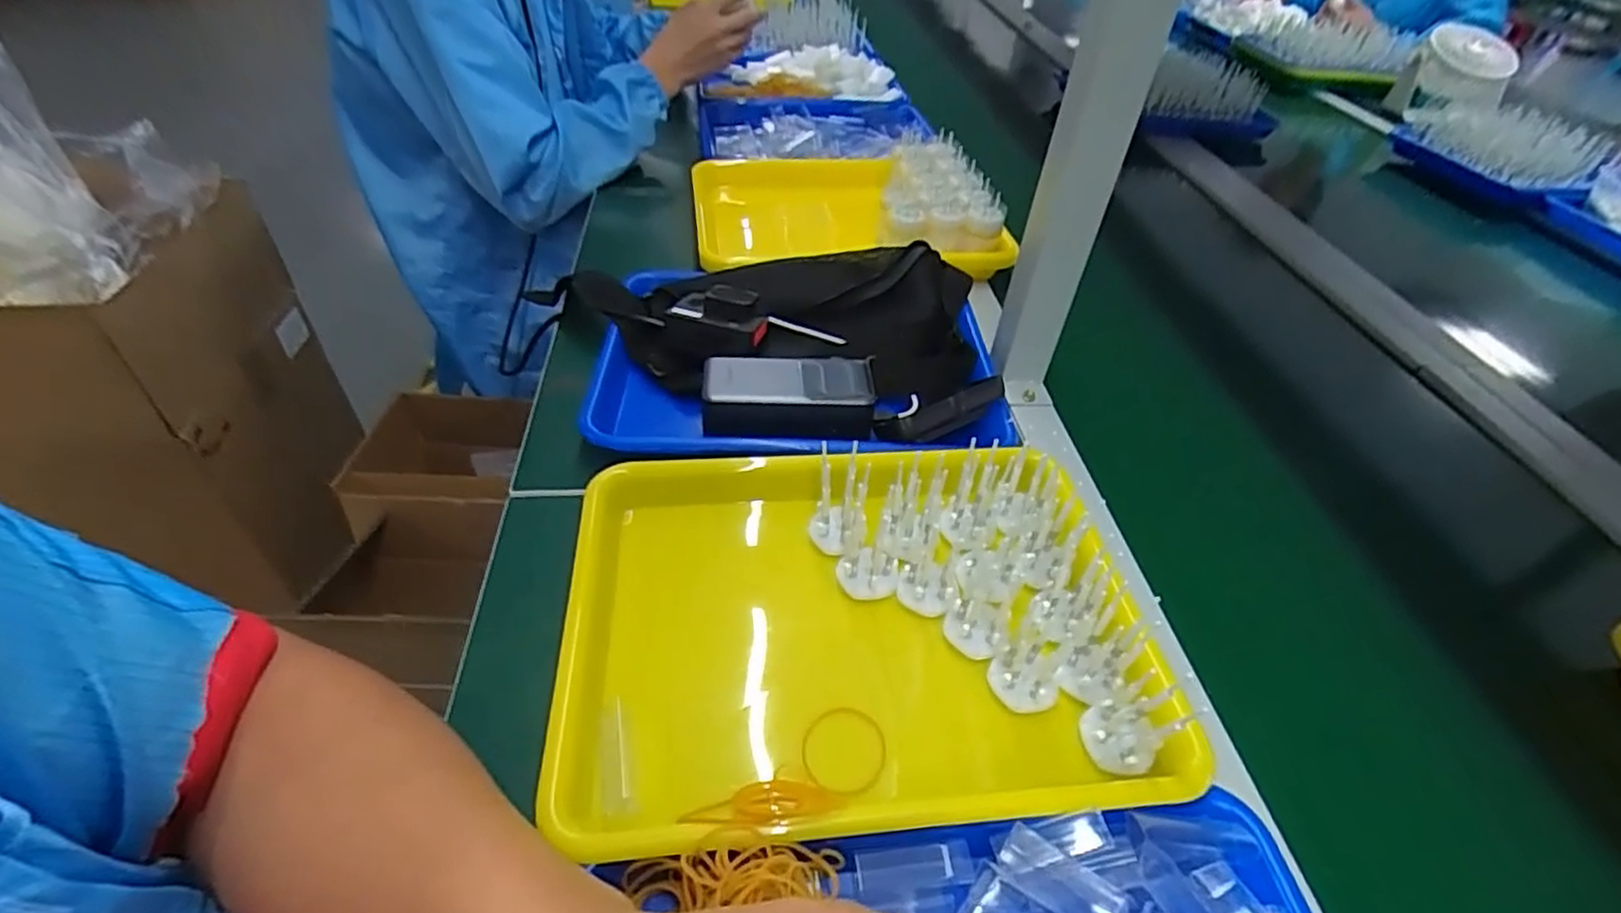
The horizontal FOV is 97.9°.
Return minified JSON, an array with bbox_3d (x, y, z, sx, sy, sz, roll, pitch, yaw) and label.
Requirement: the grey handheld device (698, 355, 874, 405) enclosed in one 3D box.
[{"bbox_3d":[-0.016,-0.054,0.545,0.132,0.026,0.060,-3,44,-8],"label":"grey handheld device"}]

